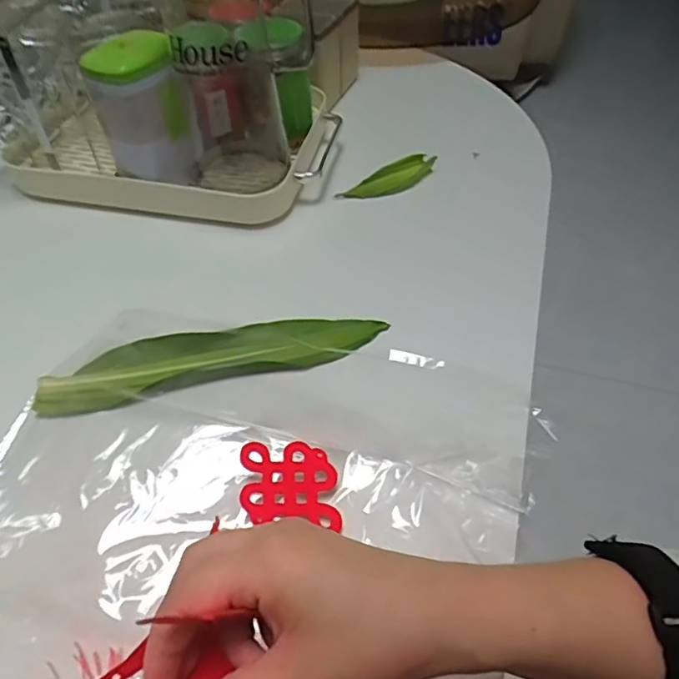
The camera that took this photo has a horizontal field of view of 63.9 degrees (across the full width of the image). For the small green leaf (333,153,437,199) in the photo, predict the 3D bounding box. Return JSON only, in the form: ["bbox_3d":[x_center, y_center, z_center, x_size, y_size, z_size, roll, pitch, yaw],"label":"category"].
[{"bbox_3d":[0.054,-0.177,0.601,0.112,0.018,0.039,-32,55,-23],"label":"small green leaf"}]

